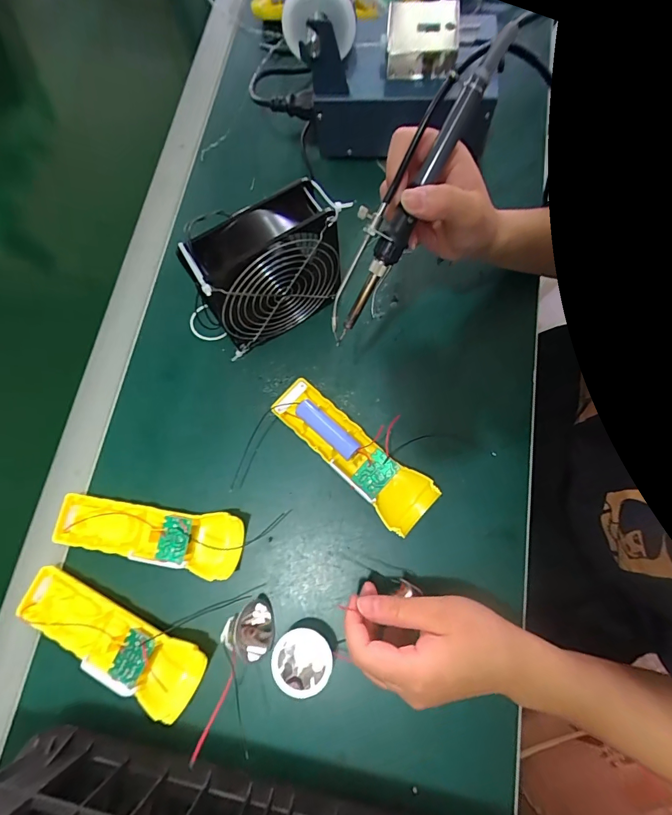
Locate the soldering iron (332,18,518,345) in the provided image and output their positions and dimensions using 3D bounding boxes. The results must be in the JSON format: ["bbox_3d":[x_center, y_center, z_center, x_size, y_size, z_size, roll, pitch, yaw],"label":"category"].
[{"bbox_3d":[0.044,-0.140,0.269,0.031,0.019,0.209,34,112,8],"label":"soldering iron"}]

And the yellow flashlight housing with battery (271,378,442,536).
[{"bbox_3d":[0.015,0.038,0.358,0.050,0.034,0.163,-44,76,-8],"label":"yellow flashlight housing with battery"}]

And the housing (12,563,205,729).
[{"bbox_3d":[-0.187,0.187,0.327,0.166,0.022,0.052,25,78,10],"label":"housing"}]

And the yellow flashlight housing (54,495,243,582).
[{"bbox_3d":[-0.163,0.110,0.345,0.168,0.025,0.050,6,75,5],"label":"yellow flashlight housing"}]

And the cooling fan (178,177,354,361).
[{"bbox_3d":[-0.054,-0.116,0.354,0.131,0.125,0.044,-34,75,-3],"label":"cooling fan"}]

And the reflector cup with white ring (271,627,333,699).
[{"bbox_3d":[-0.026,0.197,0.315,0.043,0.033,0.044,-1,74,3],"label":"reflector cup with white ring"}]

